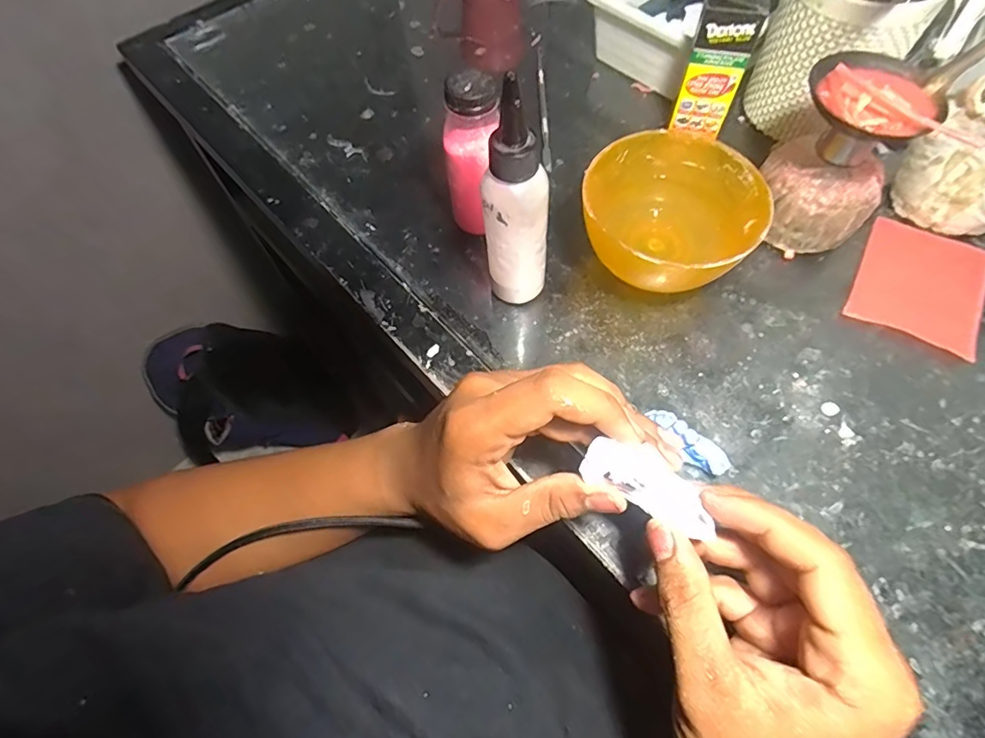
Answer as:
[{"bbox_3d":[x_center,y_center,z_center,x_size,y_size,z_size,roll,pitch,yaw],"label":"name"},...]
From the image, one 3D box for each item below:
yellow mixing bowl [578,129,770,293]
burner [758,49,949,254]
[{"bbox_3d":[0.117,-0.098,0.339,0.096,0.064,0.098,-1,64,2],"label":"yellow mixing bowl"},{"bbox_3d":[0.221,-0.129,0.329,0.079,0.107,0.062,38,71,19],"label":"burner"}]

